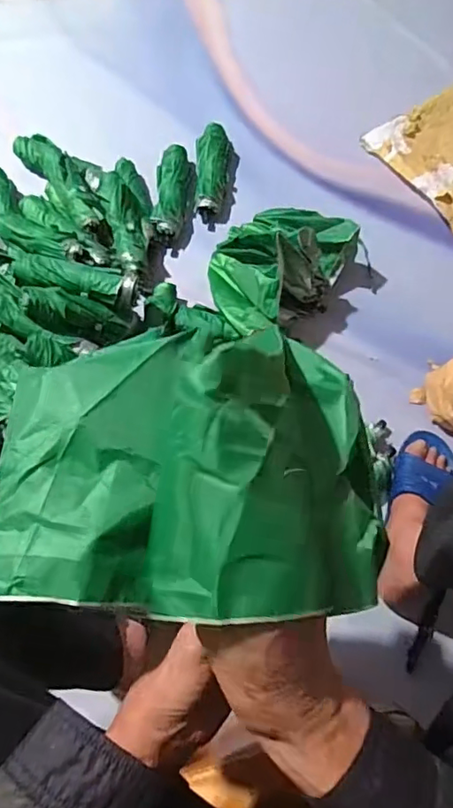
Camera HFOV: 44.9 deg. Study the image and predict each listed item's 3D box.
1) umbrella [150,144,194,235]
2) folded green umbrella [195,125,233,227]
[{"bbox_3d":[-0.105,-0.413,1.080,0.064,0.064,0.196,6,70,1],"label":"umbrella"},{"bbox_3d":[-0.029,-0.462,1.088,0.068,0.053,0.203,7,70,1],"label":"folded green umbrella"}]

